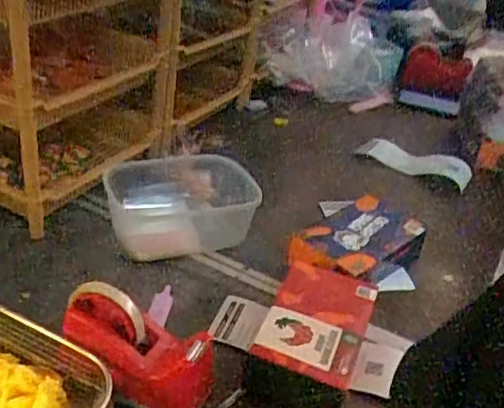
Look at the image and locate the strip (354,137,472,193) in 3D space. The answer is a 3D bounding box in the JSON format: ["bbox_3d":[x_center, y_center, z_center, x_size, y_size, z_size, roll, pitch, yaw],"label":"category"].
[{"bbox_3d":[0.298,-0.074,1.116,0.198,0.051,0.069,19,36,15],"label":"strip"}]

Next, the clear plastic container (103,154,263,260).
[{"bbox_3d":[-0.096,0.001,0.879,0.219,0.080,0.160,-7,38,-20],"label":"clear plastic container"}]

